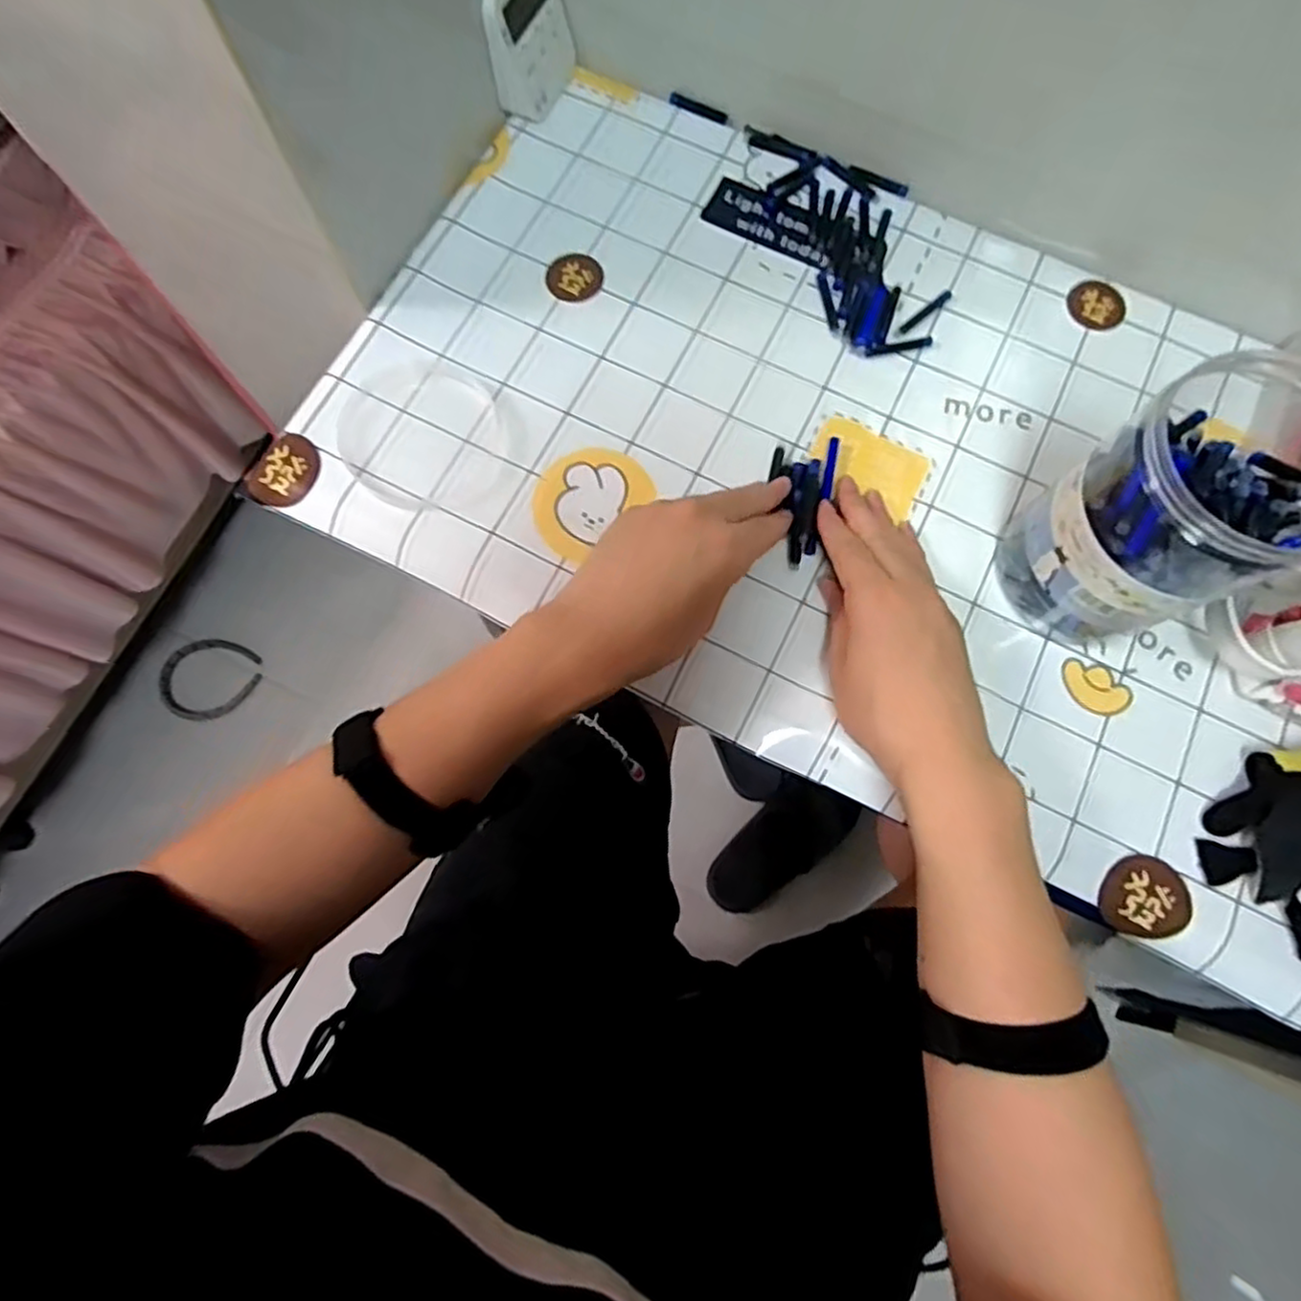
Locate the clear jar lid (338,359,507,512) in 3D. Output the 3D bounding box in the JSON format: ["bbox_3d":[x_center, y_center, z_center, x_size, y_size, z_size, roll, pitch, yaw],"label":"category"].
[{"bbox_3d":[-0.147,-0.141,0.460,0.096,0.008,0.105,0,75,-1],"label":"clear jar lid"}]

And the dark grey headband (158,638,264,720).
[{"bbox_3d":[-0.701,0.043,1.122,0.147,0.019,0.133,25,76,5],"label":"dark grey headband"}]

